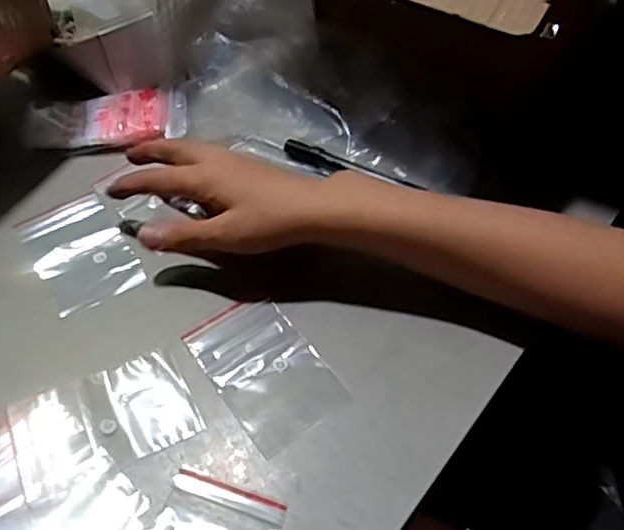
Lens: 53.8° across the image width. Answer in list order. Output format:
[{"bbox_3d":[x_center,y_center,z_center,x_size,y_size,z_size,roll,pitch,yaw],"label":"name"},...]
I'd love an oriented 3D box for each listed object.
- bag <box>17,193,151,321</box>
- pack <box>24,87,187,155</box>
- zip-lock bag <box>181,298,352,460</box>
[{"bbox_3d":[-0.180,-0.013,0.476,0.066,0.010,0.101,-28,57,-21],"label":"bag"},{"bbox_3d":[-0.186,-0.128,0.551,0.148,0.010,0.064,-4,63,7],"label":"pack"},{"bbox_3d":[-0.032,0.068,0.415,0.067,0.005,0.106,-30,58,-22],"label":"zip-lock bag"}]

